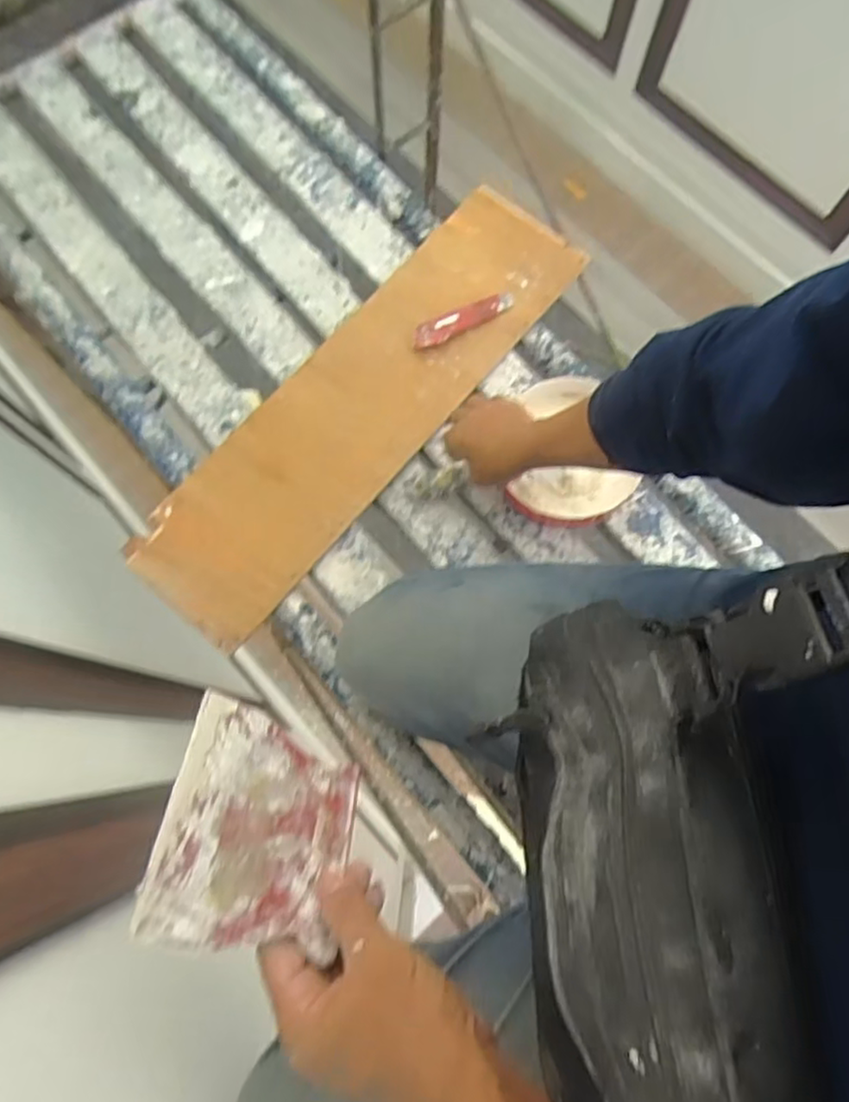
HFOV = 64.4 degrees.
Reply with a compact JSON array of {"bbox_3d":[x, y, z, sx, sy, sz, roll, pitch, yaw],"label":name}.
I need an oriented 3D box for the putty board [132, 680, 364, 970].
[{"bbox_3d":[-0.087,0.149,0.364,0.106,0.004,0.120,31,42,-25],"label":"putty board"}]

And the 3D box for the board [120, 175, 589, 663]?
[{"bbox_3d":[-0.071,-0.196,0.845,0.185,0.023,0.674,39,76,10],"label":"board"}]

